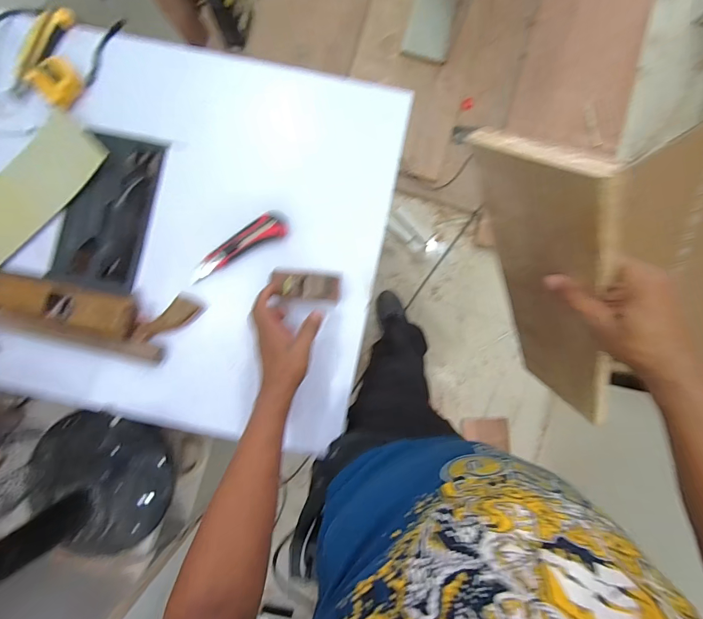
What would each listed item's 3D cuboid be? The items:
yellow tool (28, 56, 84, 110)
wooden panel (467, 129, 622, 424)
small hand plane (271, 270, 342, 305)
[{"bbox_3d":[-0.461,-0.361,0.574,0.066,0.025,0.064,45,89,2],"label":"yellow tool"},{"bbox_3d":[0.255,0.005,0.469,0.019,0.477,0.167,-38,47,-1],"label":"wooden panel"},{"bbox_3d":[-0.072,-0.035,0.571,0.106,0.039,0.049,2,88,1],"label":"small hand plane"}]

